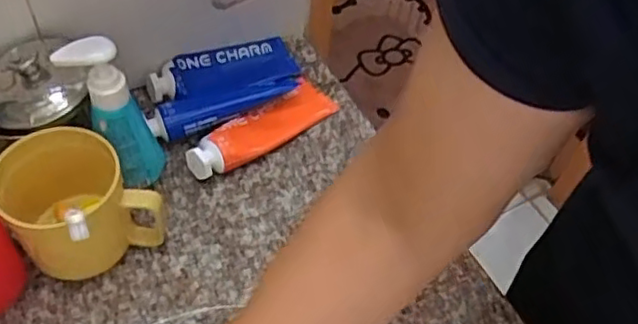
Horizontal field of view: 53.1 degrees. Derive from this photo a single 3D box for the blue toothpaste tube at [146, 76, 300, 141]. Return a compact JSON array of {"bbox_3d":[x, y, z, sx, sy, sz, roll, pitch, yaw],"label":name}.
[{"bbox_3d":[-0.081,-0.056,0.579,0.149,0.027,0.038,-22,59,-19],"label":"blue toothpaste tube"}]

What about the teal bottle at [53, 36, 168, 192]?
[{"bbox_3d":[-0.150,-0.030,0.482,0.038,0.150,0.048,40,61,22],"label":"teal bottle"}]

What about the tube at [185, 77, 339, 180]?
[{"bbox_3d":[-0.049,-0.034,0.572,0.047,0.029,0.153,39,60,21],"label":"tube"}]

